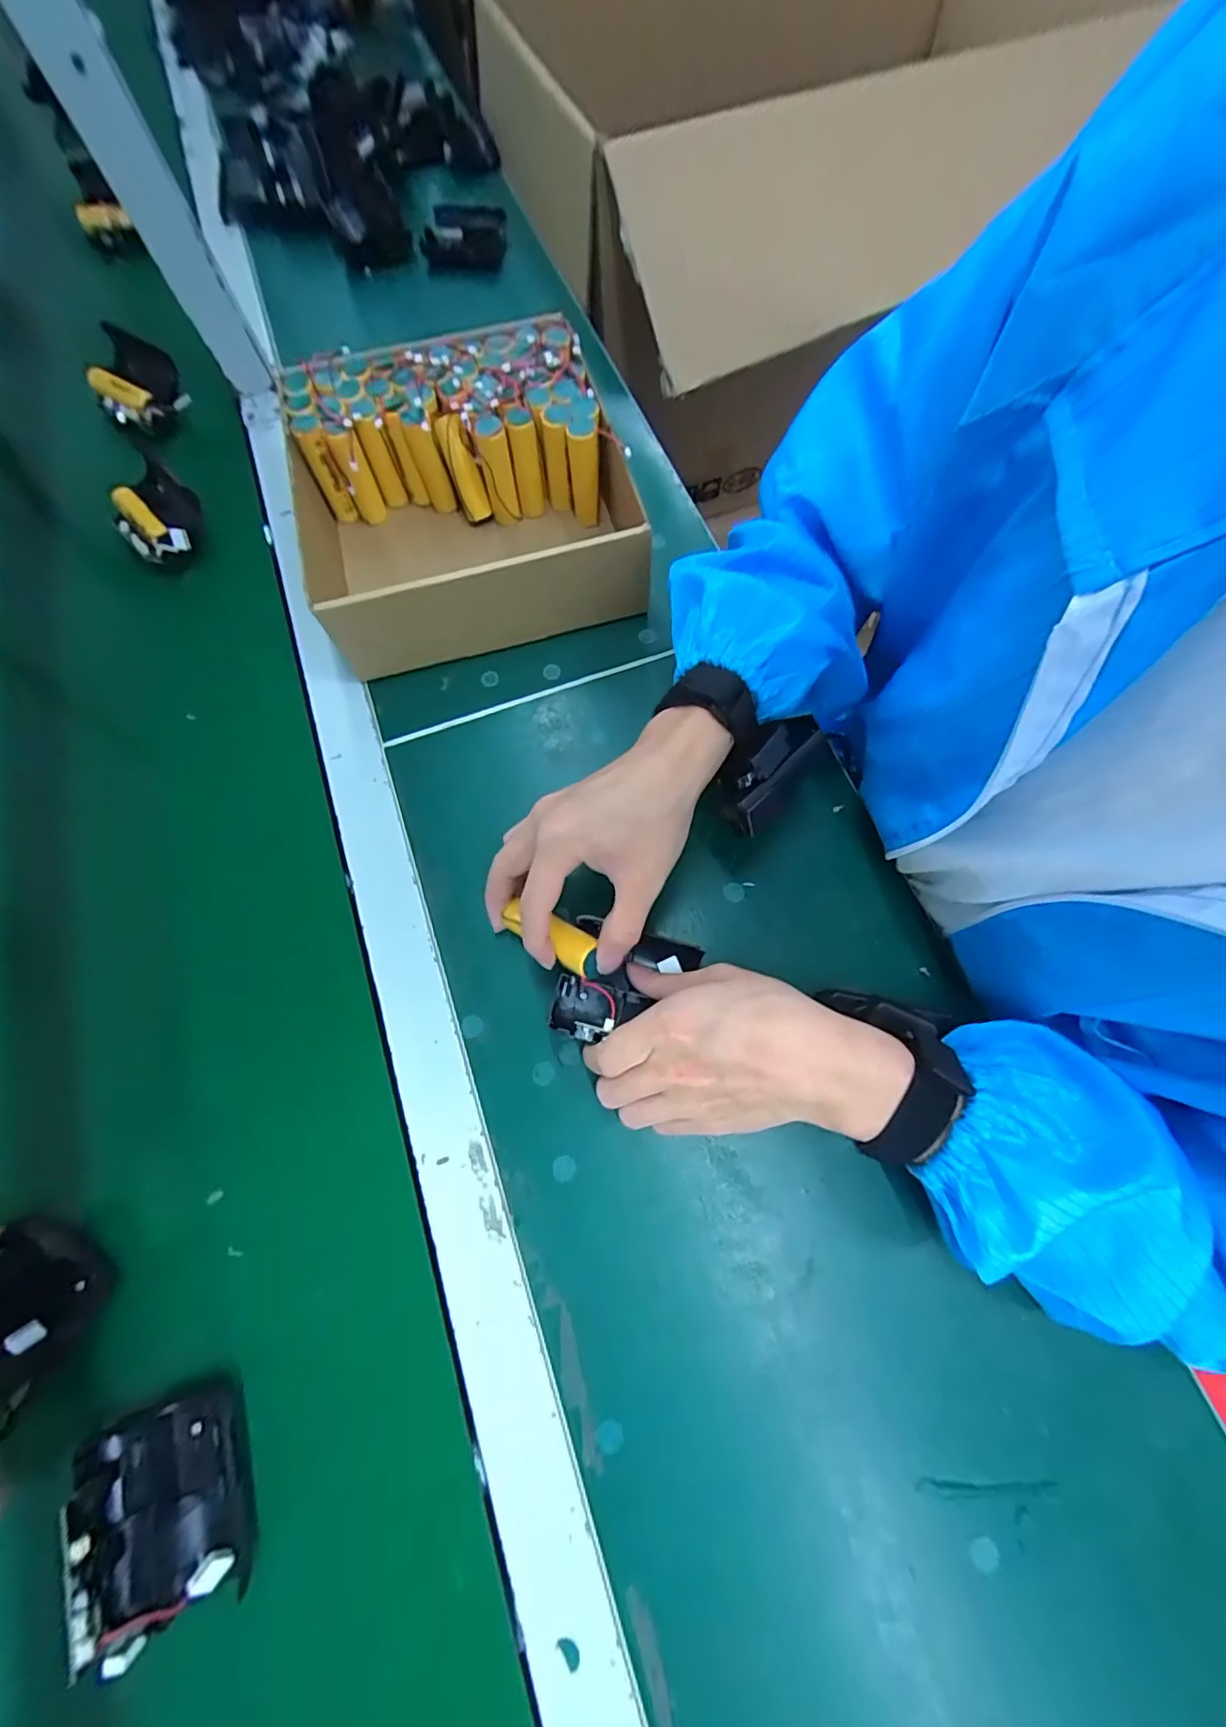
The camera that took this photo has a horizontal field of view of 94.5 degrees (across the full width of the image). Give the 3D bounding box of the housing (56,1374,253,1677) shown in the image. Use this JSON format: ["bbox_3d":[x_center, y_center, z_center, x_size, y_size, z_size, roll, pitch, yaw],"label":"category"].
[{"bbox_3d":[-0.205,0.296,0.258,0.060,0.028,0.081,-21,71,-7],"label":"housing"}]

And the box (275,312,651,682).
[{"bbox_3d":[-0.107,-0.280,0.432,0.234,0.083,0.229,-15,71,-5],"label":"box"}]

